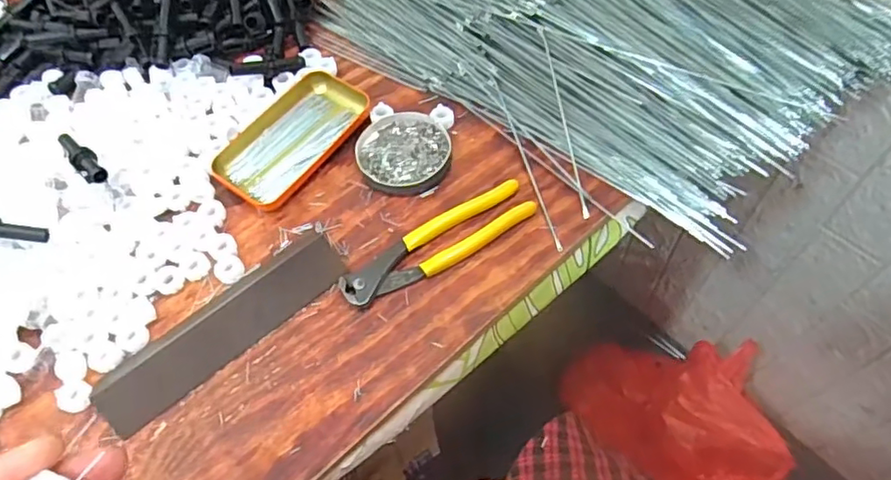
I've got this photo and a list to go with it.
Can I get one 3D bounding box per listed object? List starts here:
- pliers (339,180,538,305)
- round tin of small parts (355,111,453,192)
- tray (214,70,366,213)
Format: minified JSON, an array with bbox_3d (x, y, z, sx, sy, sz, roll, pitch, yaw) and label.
[{"bbox_3d":[-0.004,0.001,0.469,0.161,0.012,0.039,-31,62,-14],"label":"pliers"},{"bbox_3d":[-0.037,-0.079,0.521,0.079,0.012,0.079,-2,59,3],"label":"round tin of small parts"},{"bbox_3d":[-0.138,-0.095,0.532,0.076,0.014,0.145,31,66,20],"label":"tray"}]

